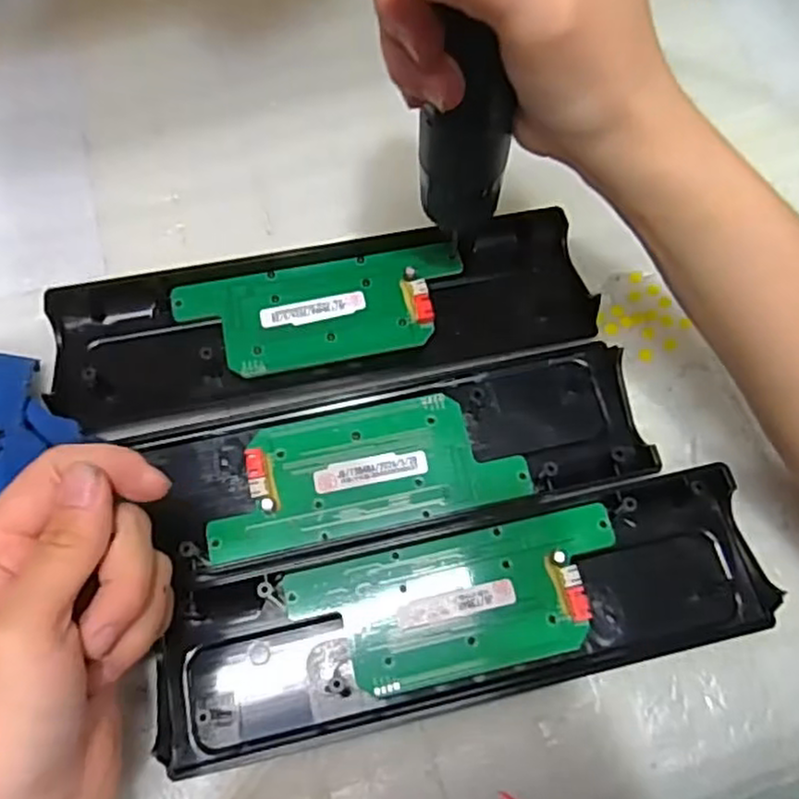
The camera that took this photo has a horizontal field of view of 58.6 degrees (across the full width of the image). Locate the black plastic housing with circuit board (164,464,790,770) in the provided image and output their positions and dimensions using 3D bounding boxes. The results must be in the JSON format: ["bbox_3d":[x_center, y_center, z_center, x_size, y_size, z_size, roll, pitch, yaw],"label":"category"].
[{"bbox_3d":[0.028,0.087,0.290,0.245,0.017,0.073,-9,70,-4],"label":"black plastic housing with circuit board"}]

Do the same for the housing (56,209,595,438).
[{"bbox_3d":[-0.033,-0.039,0.335,0.244,0.015,0.073,-13,71,-6],"label":"housing"}]

